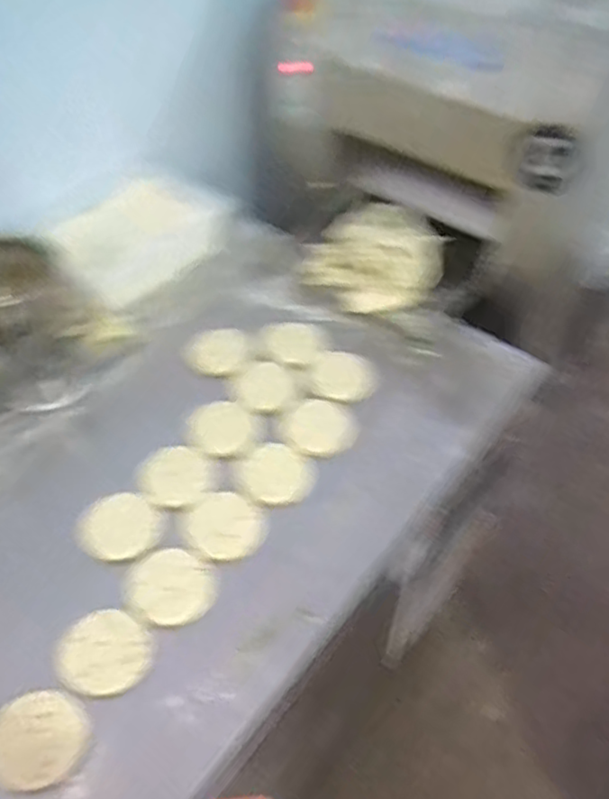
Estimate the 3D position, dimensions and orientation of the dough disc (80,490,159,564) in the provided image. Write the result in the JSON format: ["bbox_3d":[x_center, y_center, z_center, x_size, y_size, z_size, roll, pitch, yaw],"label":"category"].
[{"bbox_3d":[-0.235,0.159,0.893,0.089,0.021,0.095,1,50,-2],"label":"dough disc"}]

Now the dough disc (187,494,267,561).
[{"bbox_3d":[-0.099,0.160,0.896,0.093,0.017,0.084,16,51,11],"label":"dough disc"}]

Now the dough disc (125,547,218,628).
[{"bbox_3d":[-0.161,0.223,0.850,0.099,0.009,0.096,1,50,-2],"label":"dough disc"}]

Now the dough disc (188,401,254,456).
[{"bbox_3d":[-0.116,0.042,1.017,0.091,0.017,0.102,-24,55,-21],"label":"dough disc"}]

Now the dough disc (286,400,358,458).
[{"bbox_3d":[0.022,0.042,1.021,0.104,0.014,0.093,-32,59,-26],"label":"dough disc"}]

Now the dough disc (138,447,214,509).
[{"bbox_3d":[-0.170,0.099,0.930,0.091,0.012,0.087,-7,56,-10],"label":"dough disc"}]

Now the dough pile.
[{"bbox_3d":[0.119,-0.264,1.229,0.232,0.066,0.278,13,51,8],"label":"dough pile"}]

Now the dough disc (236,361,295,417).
[{"bbox_3d":[-0.061,-0.018,1.066,0.086,0.007,0.093,1,50,-2],"label":"dough disc"}]

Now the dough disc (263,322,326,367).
[{"bbox_3d":[-0.018,-0.091,1.120,0.095,0.008,0.082,8,50,4],"label":"dough disc"}]

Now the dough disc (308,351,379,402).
[{"bbox_3d":[0.060,-0.036,1.078,0.102,0.011,0.087,10,51,6],"label":"dough disc"}]

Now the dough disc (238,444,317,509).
[{"bbox_3d":[-0.035,0.099,0.949,0.100,0.020,0.096,1,50,-2],"label":"dough disc"}]

